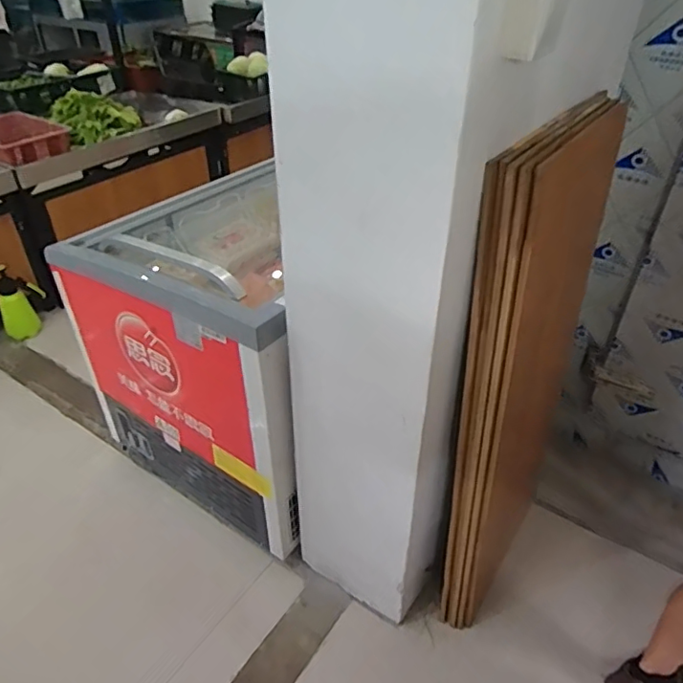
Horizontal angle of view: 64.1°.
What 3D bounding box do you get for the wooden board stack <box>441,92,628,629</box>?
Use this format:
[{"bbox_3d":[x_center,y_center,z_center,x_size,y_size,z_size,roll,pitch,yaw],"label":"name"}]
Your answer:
[{"bbox_3d":[0.388,0.137,1.264,0.153,1.207,0.482,20,42,25],"label":"wooden board stack"}]

